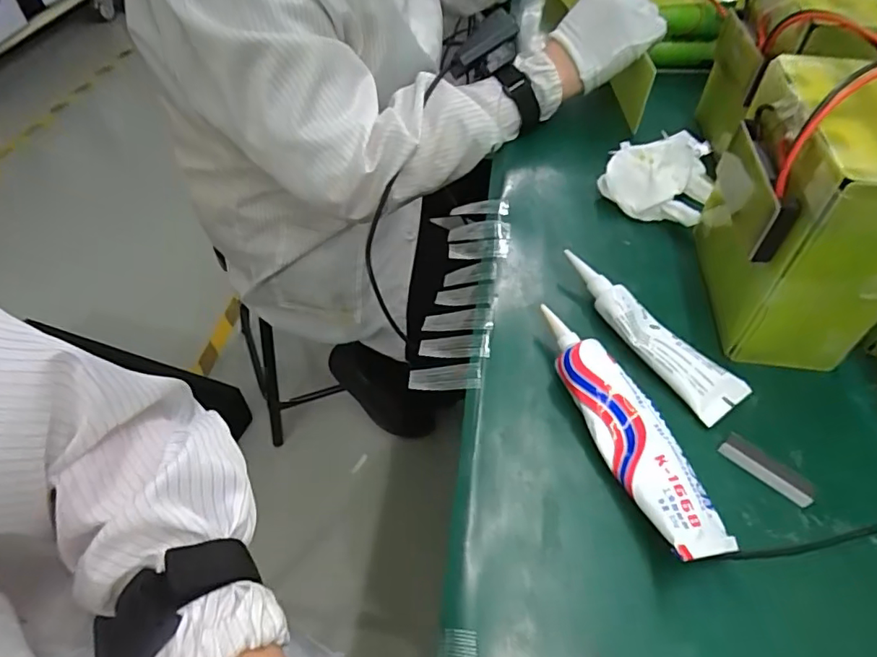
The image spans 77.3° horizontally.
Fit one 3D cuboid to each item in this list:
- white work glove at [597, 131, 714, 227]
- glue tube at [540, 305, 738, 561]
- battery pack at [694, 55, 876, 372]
[{"bbox_3d":[0.201,-0.141,0.496,0.089,0.042,0.103,22,53,19],"label":"white work glove"},{"bbox_3d":[0.109,0.056,0.328,0.040,0.031,0.166,-17,51,-13],"label":"glue tube"},{"bbox_3d":[0.240,-0.076,0.359,0.085,0.145,0.140,7,50,7],"label":"battery pack"}]

